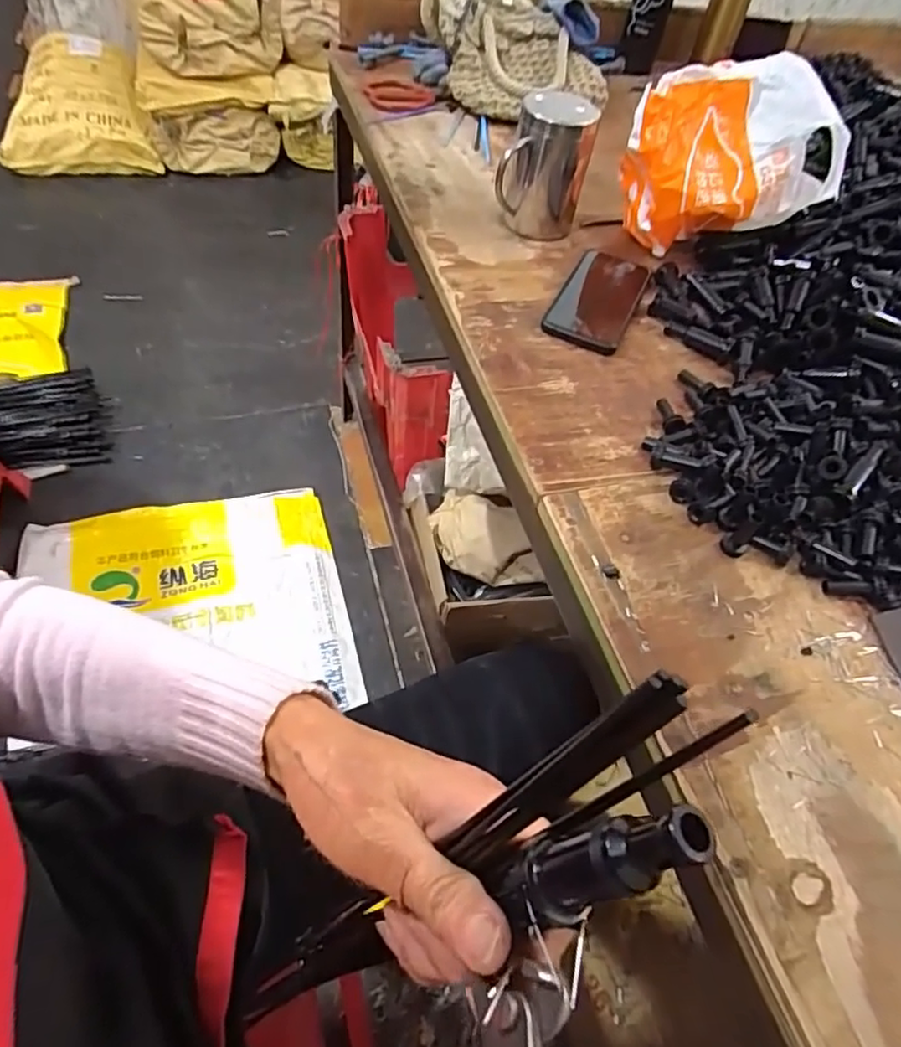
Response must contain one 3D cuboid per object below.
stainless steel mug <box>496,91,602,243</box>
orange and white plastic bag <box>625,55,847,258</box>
[{"bbox_3d":[0.098,-0.375,0.656,0.086,0.115,0.091,12,53,0],"label":"stainless steel mug"},{"bbox_3d":[0.275,-0.368,0.632,0.202,0.136,0.106,-4,54,-12],"label":"orange and white plastic bag"}]

